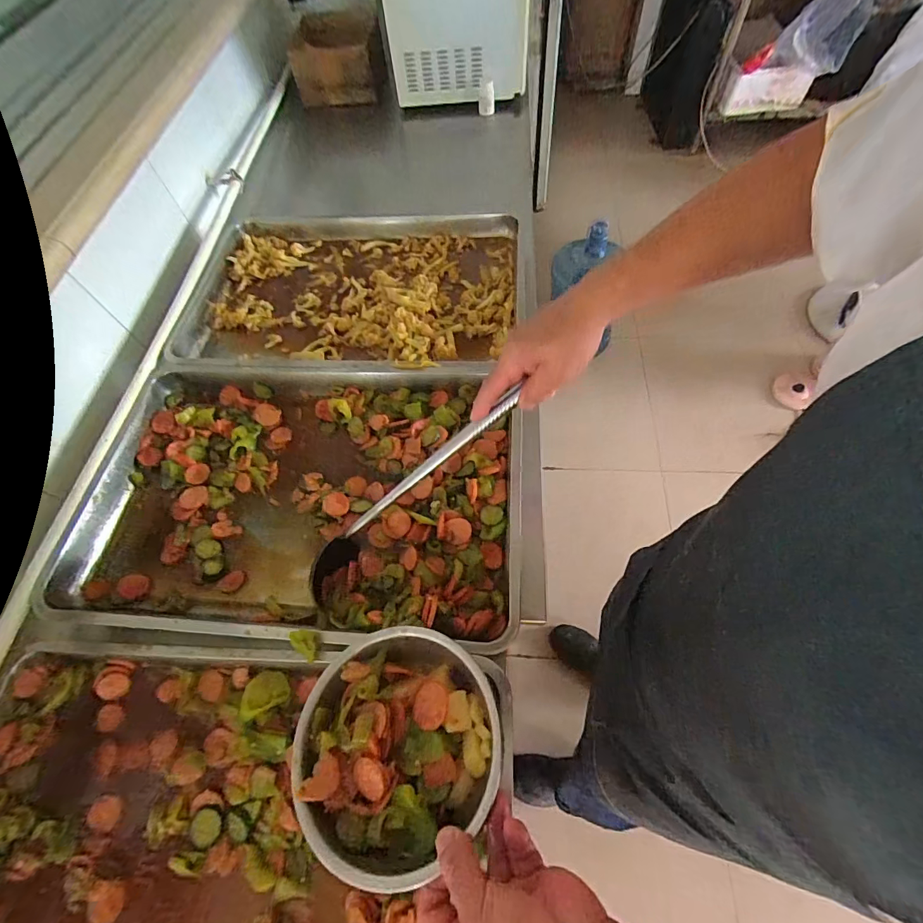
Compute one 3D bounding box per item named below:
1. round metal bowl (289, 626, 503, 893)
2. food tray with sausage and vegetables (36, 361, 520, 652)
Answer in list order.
[{"bbox_3d":[-0.055,0.236,0.372,0.169,0.063,0.162,-1,62,2],"label":"round metal bowl"},{"bbox_3d":[-0.223,0.033,0.607,0.598,0.055,0.404,1,62,3],"label":"food tray with sausage and vegetables"}]

